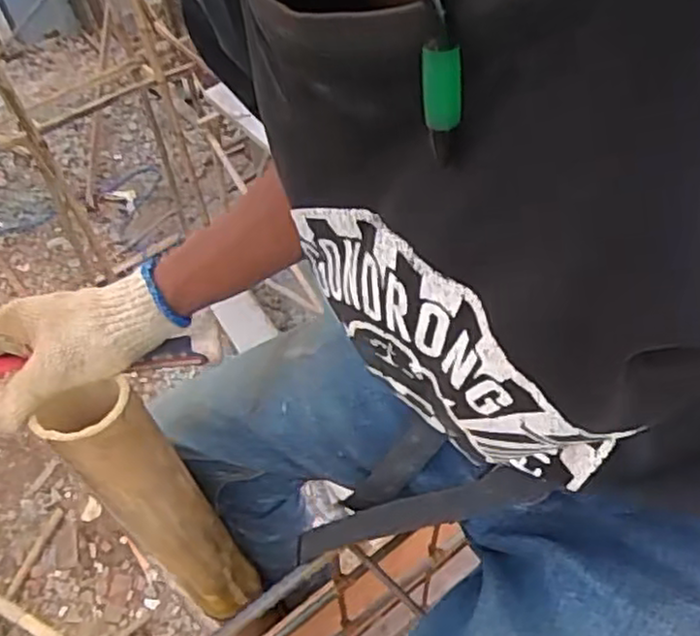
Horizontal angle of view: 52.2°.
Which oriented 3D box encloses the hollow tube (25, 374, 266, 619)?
[{"bbox_3d":[-0.154,0.174,0.616,0.059,0.388,0.065,30,60,25],"label":"hollow tube"}]

